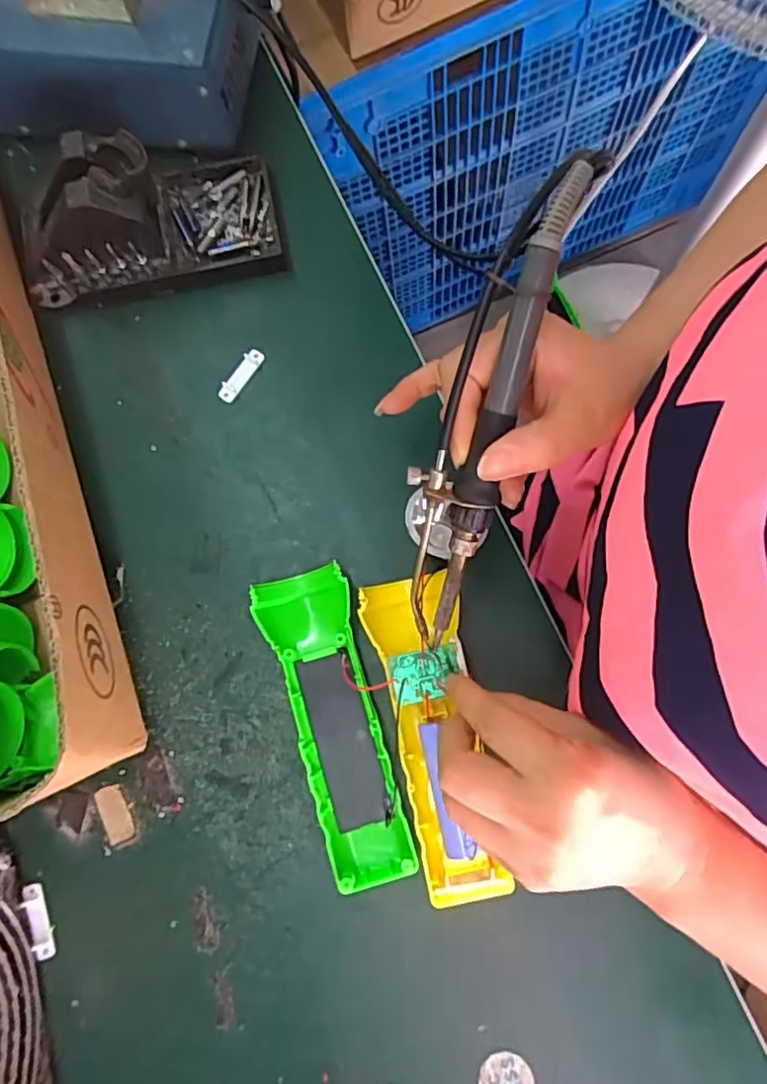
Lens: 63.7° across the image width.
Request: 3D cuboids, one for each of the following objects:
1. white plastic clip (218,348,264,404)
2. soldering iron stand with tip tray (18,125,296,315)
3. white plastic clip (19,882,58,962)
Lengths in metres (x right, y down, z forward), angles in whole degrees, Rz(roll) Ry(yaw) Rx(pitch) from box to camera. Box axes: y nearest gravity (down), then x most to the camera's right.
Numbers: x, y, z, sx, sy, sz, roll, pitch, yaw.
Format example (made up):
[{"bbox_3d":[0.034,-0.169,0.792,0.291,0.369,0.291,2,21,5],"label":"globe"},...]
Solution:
[{"bbox_3d":[-0.088,-0.102,0.379,0.010,0.005,0.037,36,84,9],"label":"white plastic clip"},{"bbox_3d":[-0.146,-0.199,0.366,0.159,0.069,0.079,-8,79,1],"label":"soldering iron stand with tip tray"},{"bbox_3d":[-0.182,0.200,0.326,0.010,0.006,0.037,-21,79,0],"label":"white plastic clip"}]

